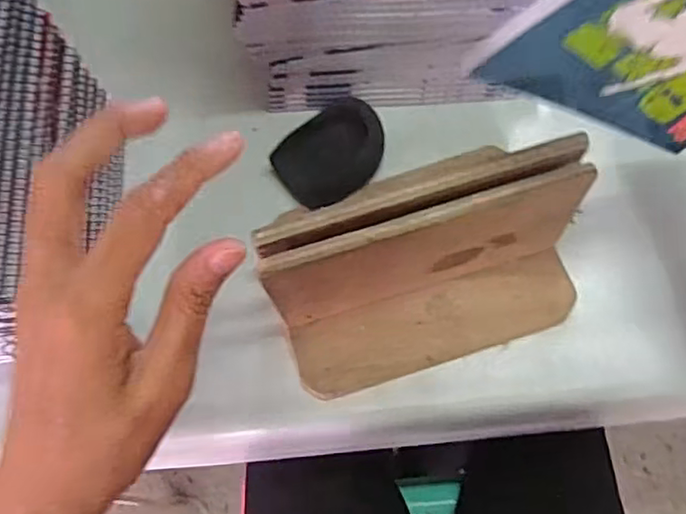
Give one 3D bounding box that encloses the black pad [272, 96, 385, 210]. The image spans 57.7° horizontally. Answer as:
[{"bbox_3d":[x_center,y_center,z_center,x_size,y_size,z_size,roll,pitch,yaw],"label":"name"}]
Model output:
[{"bbox_3d":[-0.007,-0.079,0.478,0.084,0.033,0.060,-33,72,-9],"label":"black pad"}]

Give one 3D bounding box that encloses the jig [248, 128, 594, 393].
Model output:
[{"bbox_3d":[0.055,0.014,0.386,0.202,0.116,0.087,-19,70,-4],"label":"jig"}]

